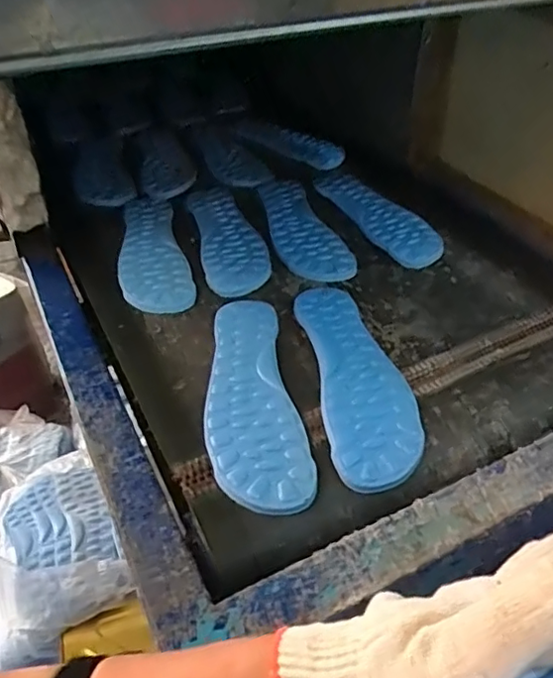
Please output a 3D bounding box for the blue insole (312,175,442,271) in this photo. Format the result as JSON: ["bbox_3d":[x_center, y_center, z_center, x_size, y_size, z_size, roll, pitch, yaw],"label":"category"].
[{"bbox_3d":[0.135,-0.178,0.809,0.086,0.013,0.264,-18,43,-18],"label":"blue insole"}]

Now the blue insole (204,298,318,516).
[{"bbox_3d":[-0.026,0.043,0.542,0.080,0.014,0.258,-7,41,-6],"label":"blue insole"}]

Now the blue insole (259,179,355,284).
[{"bbox_3d":[0.025,-0.162,0.786,0.084,0.013,0.267,-11,42,-10],"label":"blue insole"}]

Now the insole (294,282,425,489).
[{"bbox_3d":[0.073,0.027,0.562,0.080,0.015,0.256,-6,41,-5],"label":"insole"}]

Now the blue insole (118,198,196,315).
[{"bbox_3d":[-0.160,-0.115,0.737,0.079,0.020,0.250,-11,42,-11],"label":"blue insole"}]

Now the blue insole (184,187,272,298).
[{"bbox_3d":[-0.065,-0.136,0.760,0.080,0.009,0.253,-10,41,-10],"label":"blue insole"}]

